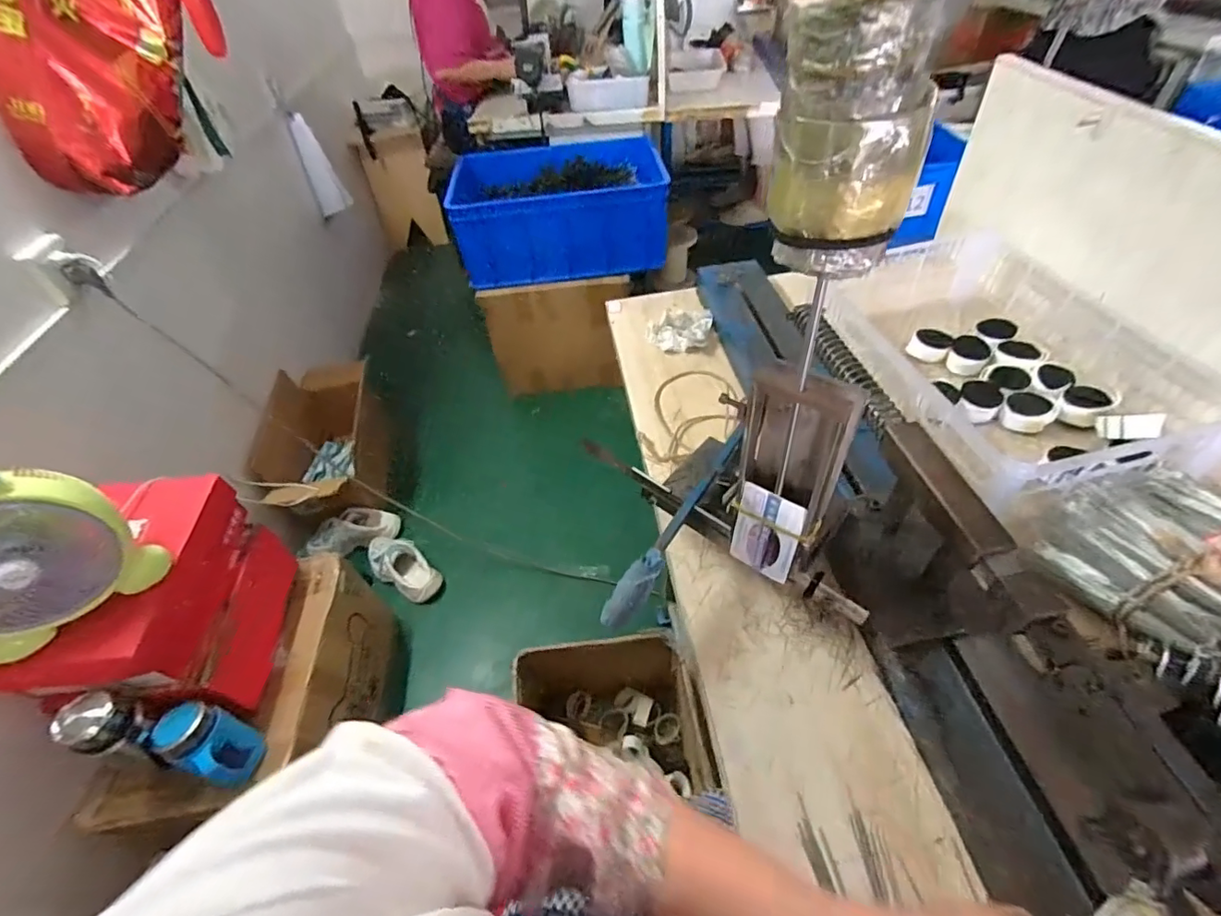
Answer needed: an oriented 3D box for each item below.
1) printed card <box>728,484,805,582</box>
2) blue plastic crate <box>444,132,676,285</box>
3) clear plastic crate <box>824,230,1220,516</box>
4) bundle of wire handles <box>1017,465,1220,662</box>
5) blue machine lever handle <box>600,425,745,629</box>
[{"bbox_3d":[0.132,0.064,0.444,0.055,0.083,0.004,28,42,33],"label":"printed card"},{"bbox_3d":[-0.157,-0.772,1.618,0.622,0.273,0.387,-9,48,-3],"label":"blue plastic crate"},{"bbox_3d":[0.476,-0.129,0.670,0.304,0.116,0.425,-10,48,-4],"label":"clear plastic crate"},{"bbox_3d":[0.509,0.096,0.470,0.170,0.079,0.194,-11,48,-5],"label":"bundle of wire handles"},{"bbox_3d":[0.077,0.056,0.515,0.028,0.020,0.269,26,56,26],"label":"blue machine lever handle"}]

